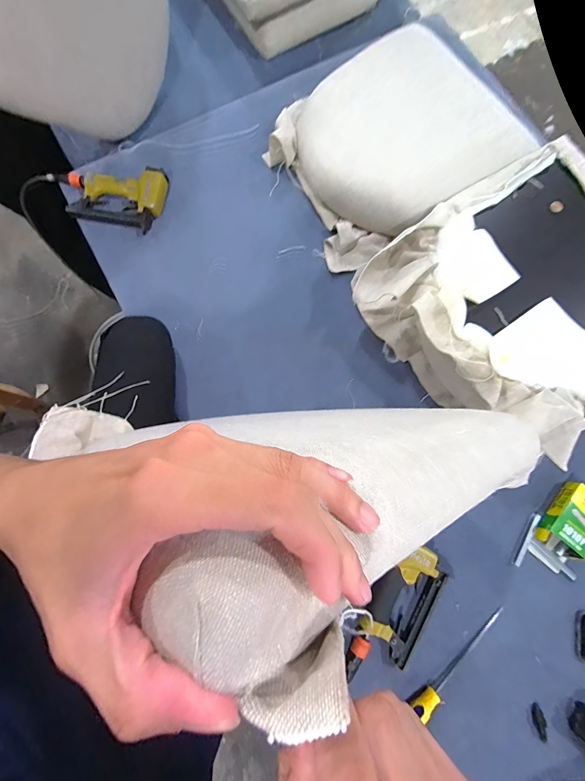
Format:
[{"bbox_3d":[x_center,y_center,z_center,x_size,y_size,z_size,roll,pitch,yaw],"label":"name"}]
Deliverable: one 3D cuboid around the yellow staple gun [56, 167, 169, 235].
[{"bbox_3d":[-0.401,-0.419,0.739,0.246,0.043,0.133,0,78,-1],"label":"yellow staple gun"}]

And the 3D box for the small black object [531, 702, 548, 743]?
[{"bbox_3d":[0.418,0.561,0.572,0.021,0.005,0.051,-1,65,-2],"label":"small black object"}]

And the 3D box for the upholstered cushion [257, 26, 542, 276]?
[{"bbox_3d":[0.210,-0.559,0.758,0.520,0.083,0.426,-32,81,-7],"label":"upholstered cushion"}]

